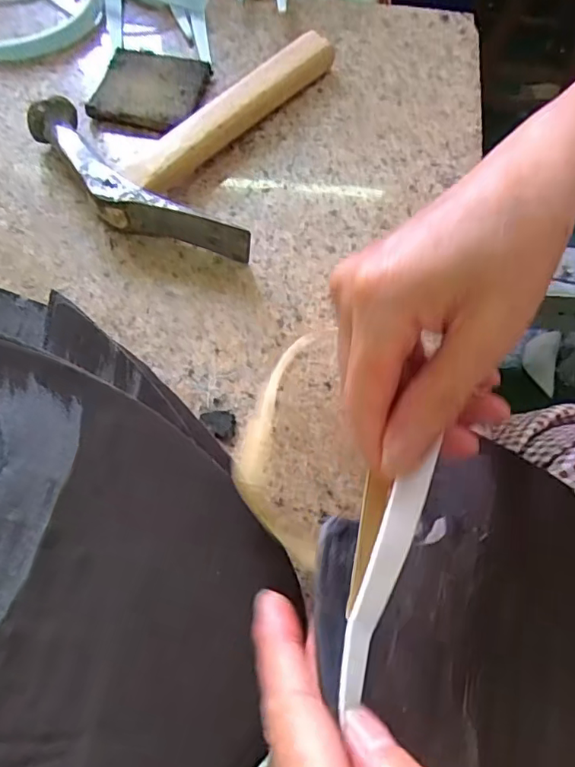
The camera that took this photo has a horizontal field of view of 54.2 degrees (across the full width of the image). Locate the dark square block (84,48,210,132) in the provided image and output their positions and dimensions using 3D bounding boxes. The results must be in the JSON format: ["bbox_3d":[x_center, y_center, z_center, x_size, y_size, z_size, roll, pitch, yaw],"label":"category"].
[{"bbox_3d":[-0.085,-0.182,0.349,0.063,0.009,0.060,12,67,3],"label":"dark square block"}]

